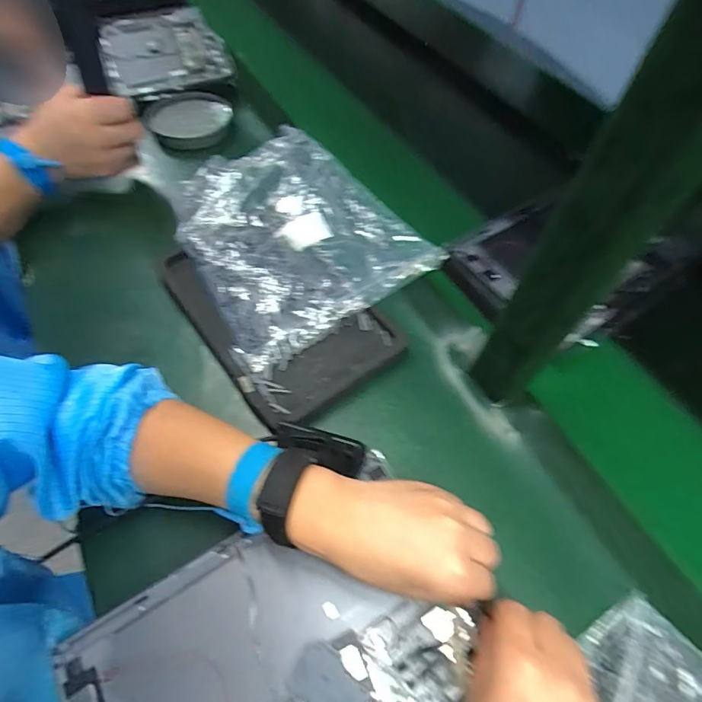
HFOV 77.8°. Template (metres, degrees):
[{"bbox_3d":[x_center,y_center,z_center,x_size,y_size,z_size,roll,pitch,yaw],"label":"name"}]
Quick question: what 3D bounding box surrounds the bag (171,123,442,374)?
[{"bbox_3d":[-0.076,-0.139,0.487,0.228,0.055,0.289,-31,65,-19],"label":"bag"}]

